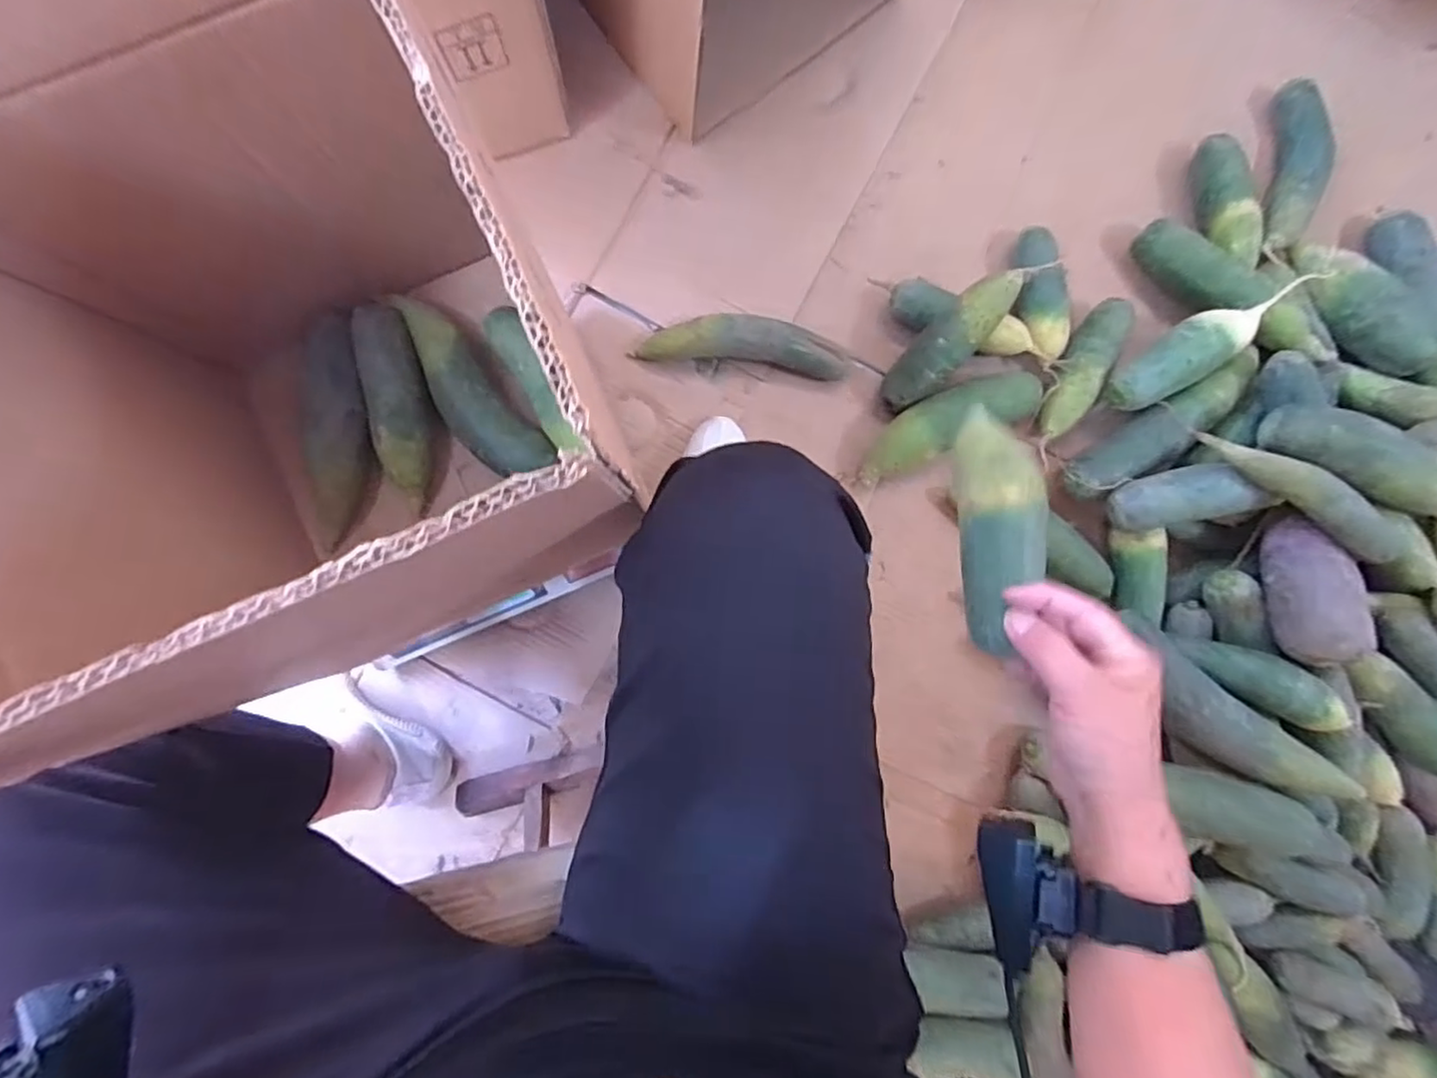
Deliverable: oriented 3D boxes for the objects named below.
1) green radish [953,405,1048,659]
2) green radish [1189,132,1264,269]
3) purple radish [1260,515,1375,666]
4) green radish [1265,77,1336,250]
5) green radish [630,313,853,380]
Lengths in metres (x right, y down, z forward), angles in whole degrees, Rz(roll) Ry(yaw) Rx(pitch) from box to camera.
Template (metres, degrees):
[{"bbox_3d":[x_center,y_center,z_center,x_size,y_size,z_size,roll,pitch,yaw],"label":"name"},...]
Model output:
[{"bbox_3d":[0.177,-0.020,0.419,0.048,0.047,0.169,11,64,-3],"label":"green radish"},{"bbox_3d":[0.619,-0.410,0.799,0.046,0.065,0.164,-11,90,-3],"label":"green radish"},{"bbox_3d":[0.641,0.048,0.701,0.067,0.069,0.167,6,64,-3],"label":"purple radish"},{"bbox_3d":[0.708,-0.455,0.808,0.062,0.055,0.220,14,89,-3],"label":"green radish"},{"bbox_3d":[0.029,-0.222,0.752,0.245,0.054,0.056,5,89,-3],"label":"green radish"}]

